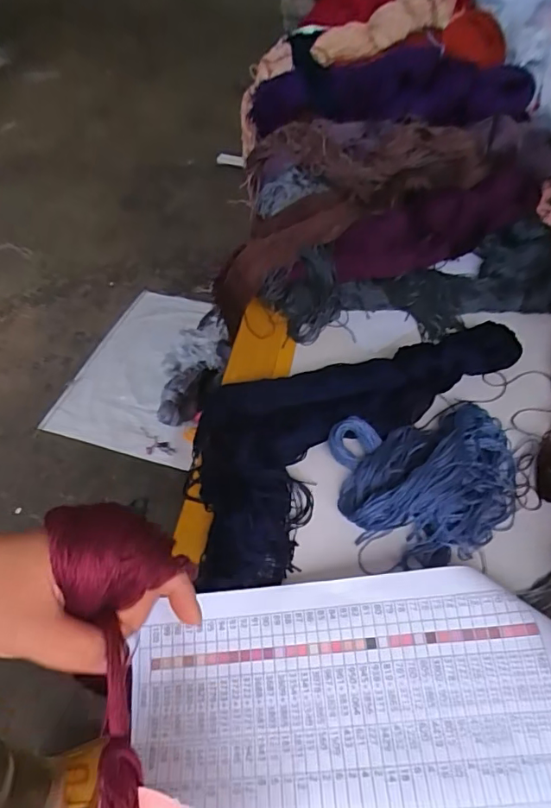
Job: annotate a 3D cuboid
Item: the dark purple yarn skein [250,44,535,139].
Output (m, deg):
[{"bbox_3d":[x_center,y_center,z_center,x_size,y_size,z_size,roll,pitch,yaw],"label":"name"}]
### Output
[{"bbox_3d":[0.117,-0.376,0.644,0.358,0.080,0.092,18,58,31],"label":"dark purple yarn skein"}]

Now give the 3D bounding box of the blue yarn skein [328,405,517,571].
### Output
[{"bbox_3d":[0.120,0.057,0.392,0.137,0.032,0.115,-10,52,1],"label":"blue yarn skein"}]

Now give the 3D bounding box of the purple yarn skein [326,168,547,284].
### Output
[{"bbox_3d":[0.165,-0.188,0.542,0.225,0.046,0.075,-26,56,-10],"label":"purple yarn skein"}]

